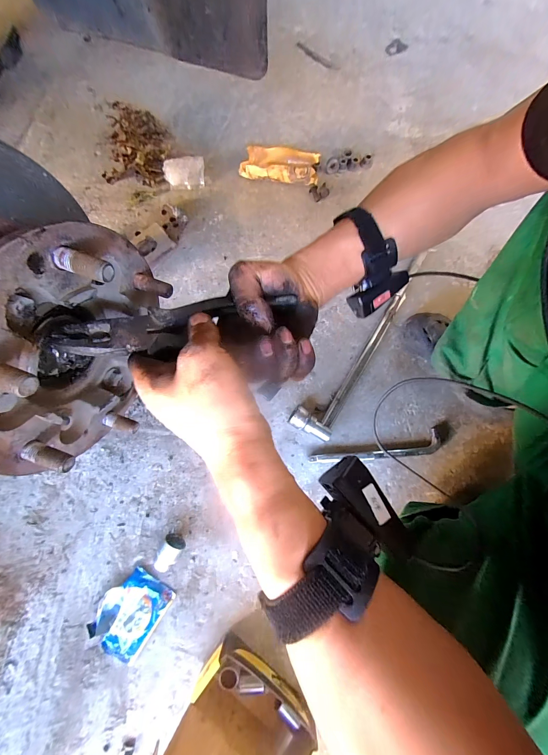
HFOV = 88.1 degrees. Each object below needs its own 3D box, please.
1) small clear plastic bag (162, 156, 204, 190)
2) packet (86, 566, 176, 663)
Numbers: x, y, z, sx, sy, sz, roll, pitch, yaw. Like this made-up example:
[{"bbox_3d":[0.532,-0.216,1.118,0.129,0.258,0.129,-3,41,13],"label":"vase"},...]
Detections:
[{"bbox_3d":[-0.213,-0.492,0.678,0.097,0.043,0.066,-13,77,-3],"label":"small clear plastic bag"},{"bbox_3d":[-0.243,0.394,0.475,0.098,0.015,0.121,33,79,8],"label":"packet"}]

